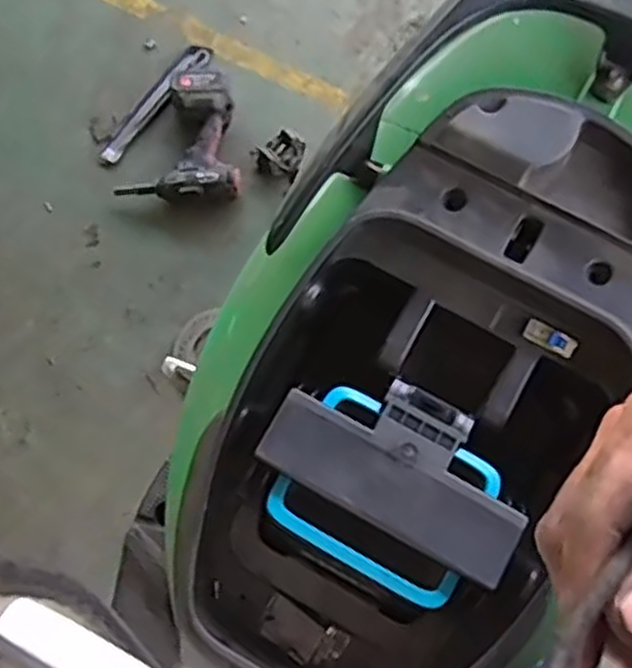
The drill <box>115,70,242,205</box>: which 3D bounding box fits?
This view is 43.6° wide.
[{"bbox_3d":[-0.268,-0.377,1.521,0.239,0.077,0.256,-4,73,0],"label":"drill"}]

